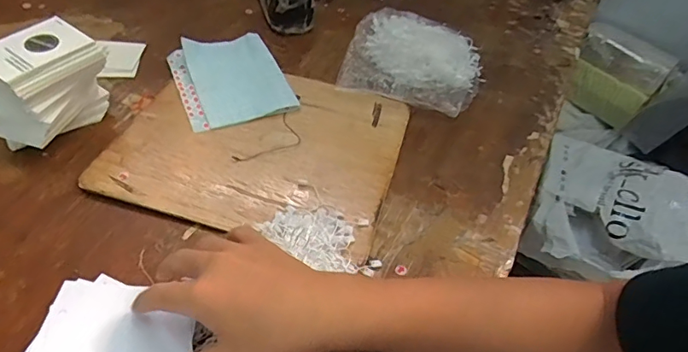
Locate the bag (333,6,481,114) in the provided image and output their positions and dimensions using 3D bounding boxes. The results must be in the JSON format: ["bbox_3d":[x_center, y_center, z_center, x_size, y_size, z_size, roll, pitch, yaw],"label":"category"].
[{"bbox_3d":[0.094,-0.154,0.630,0.174,0.037,0.165,13,48,6],"label":"bag"}]

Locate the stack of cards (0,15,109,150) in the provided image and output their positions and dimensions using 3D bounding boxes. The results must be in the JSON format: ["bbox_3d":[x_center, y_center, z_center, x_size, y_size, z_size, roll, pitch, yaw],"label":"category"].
[{"bbox_3d":[-0.302,-0.088,0.487,0.072,0.088,0.106,21,49,13],"label":"stack of cards"}]

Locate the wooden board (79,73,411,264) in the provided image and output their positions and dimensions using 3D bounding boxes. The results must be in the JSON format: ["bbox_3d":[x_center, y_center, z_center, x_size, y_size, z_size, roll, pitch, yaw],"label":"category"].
[{"bbox_3d":[-0.089,-0.036,0.522,0.284,0.008,0.233,14,48,8],"label":"wooden board"}]

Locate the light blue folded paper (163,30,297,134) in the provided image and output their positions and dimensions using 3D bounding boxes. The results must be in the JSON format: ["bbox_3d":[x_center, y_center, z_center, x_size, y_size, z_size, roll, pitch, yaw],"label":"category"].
[{"bbox_3d":[-0.138,-0.121,0.586,0.123,0.011,0.155,-16,51,-19],"label":"light blue folded paper"}]

